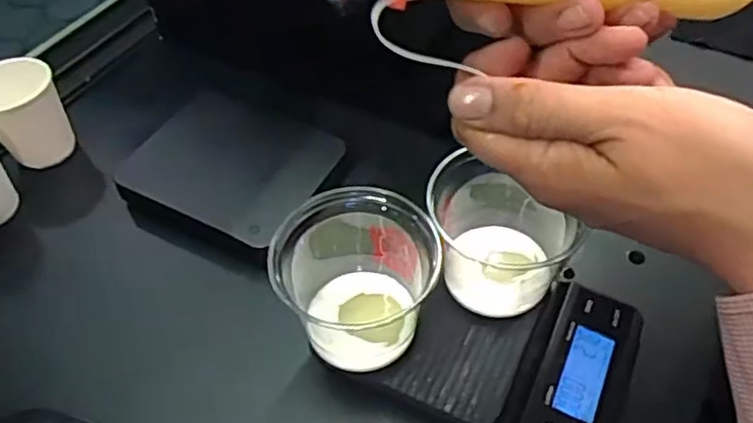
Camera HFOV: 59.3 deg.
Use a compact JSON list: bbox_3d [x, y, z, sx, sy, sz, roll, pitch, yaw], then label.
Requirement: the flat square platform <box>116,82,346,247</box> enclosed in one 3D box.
[{"bbox_3d":[-0.116,-0.031,0.553,0.156,0.041,0.134,23,55,20],"label":"flat square platform"}]

